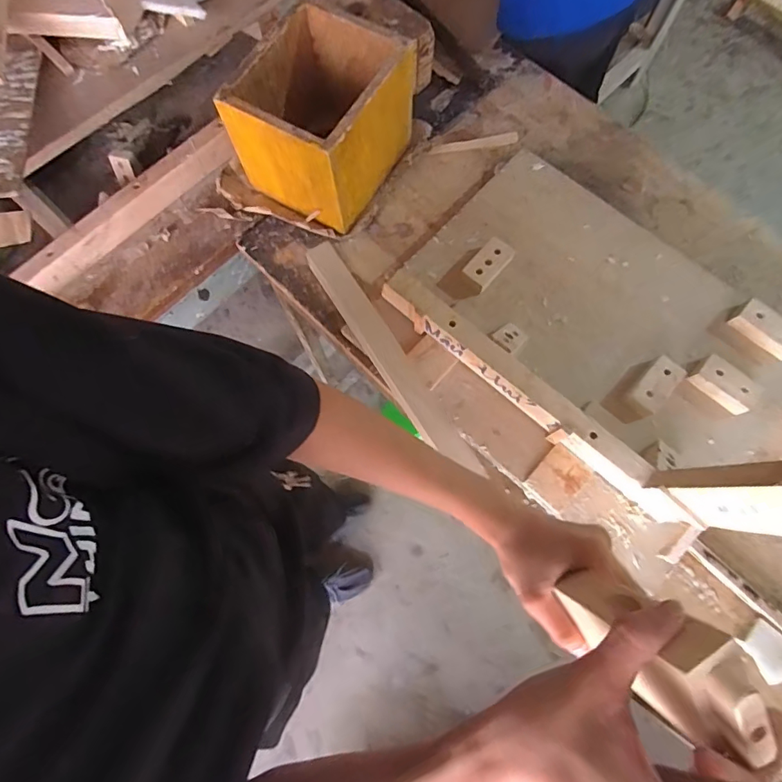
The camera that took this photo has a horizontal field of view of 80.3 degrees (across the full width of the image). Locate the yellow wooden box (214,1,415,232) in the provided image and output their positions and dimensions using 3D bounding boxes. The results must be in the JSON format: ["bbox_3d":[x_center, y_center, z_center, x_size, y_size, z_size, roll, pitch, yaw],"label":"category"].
[{"bbox_3d":[-0.095,-0.387,0.677,0.188,0.178,0.207,31,76,8],"label":"yellow wooden box"}]

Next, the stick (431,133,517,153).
[{"bbox_3d":[0.141,-0.414,0.774,0.145,0.009,0.020,-10,77,-3],"label":"stick"}]

